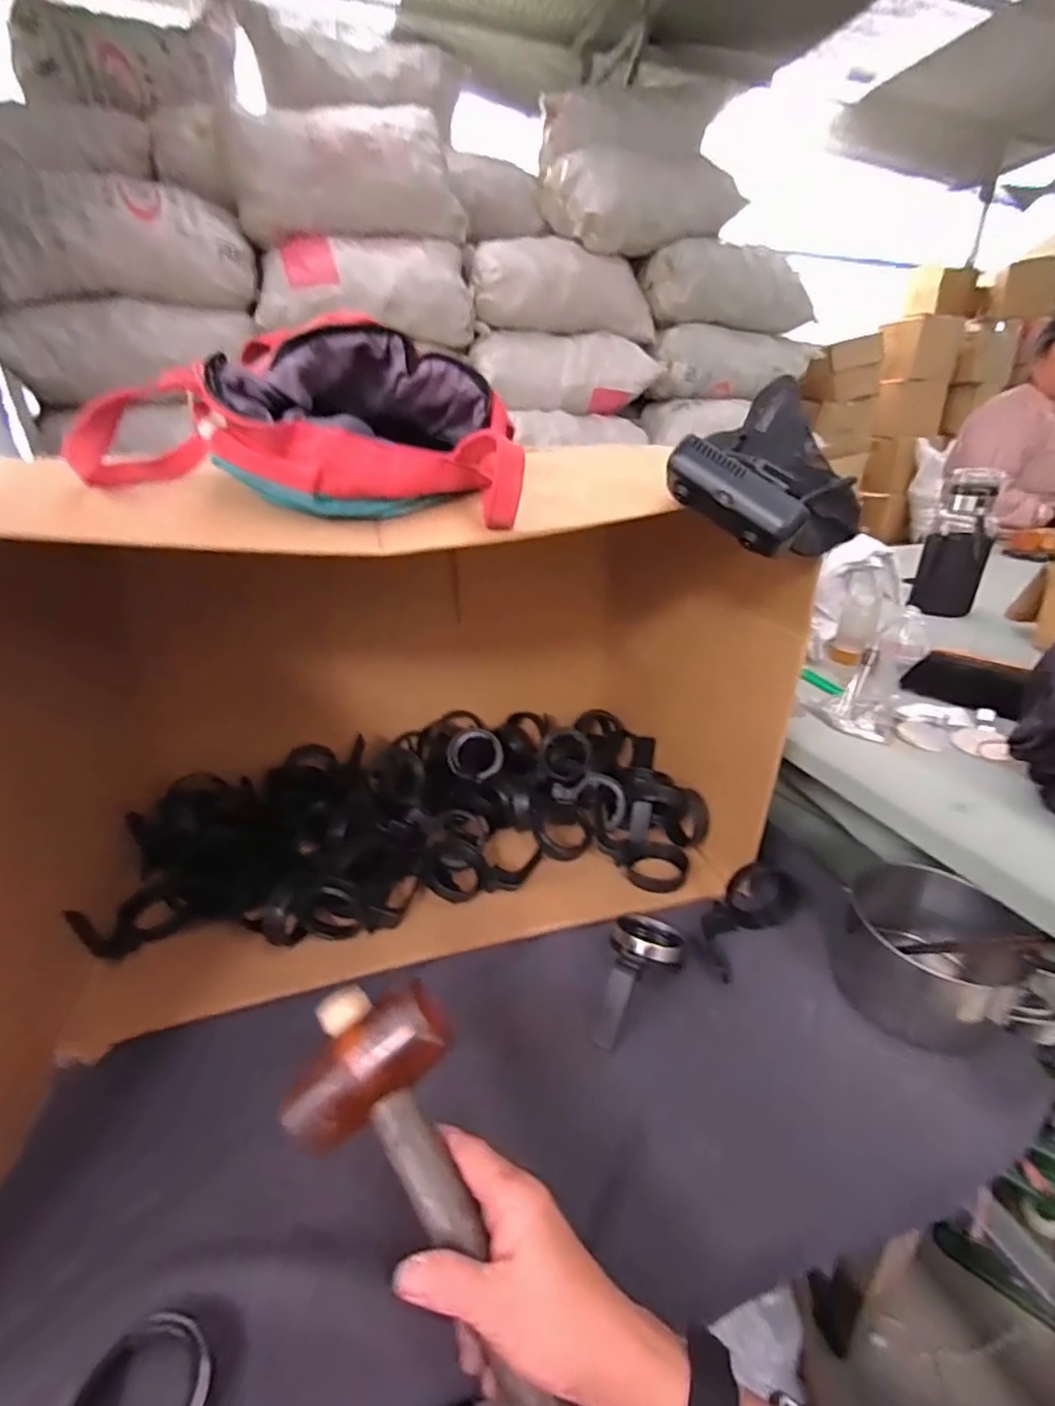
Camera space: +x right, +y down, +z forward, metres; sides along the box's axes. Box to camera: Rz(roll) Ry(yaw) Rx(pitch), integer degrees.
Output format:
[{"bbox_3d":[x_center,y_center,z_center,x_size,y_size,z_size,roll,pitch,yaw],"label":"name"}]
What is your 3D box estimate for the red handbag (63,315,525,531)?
[{"bbox_3d":[-0.155,-0.214,0.462,0.289,0.119,0.179,-2,26,-3],"label":"red handbag"}]

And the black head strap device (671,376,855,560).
[{"bbox_3d":[0.186,-0.159,0.455,0.149,0.066,0.106,-25,66,-37],"label":"black head strap device"}]

